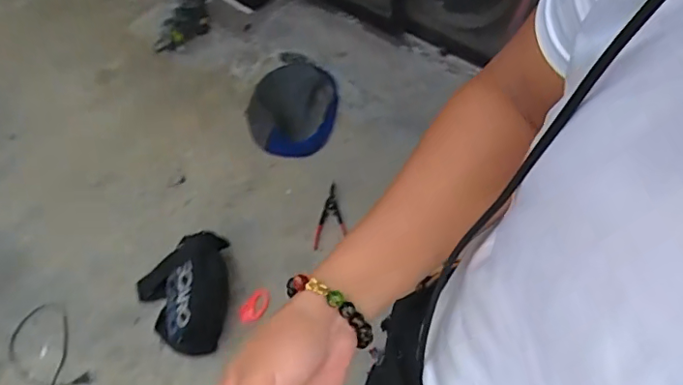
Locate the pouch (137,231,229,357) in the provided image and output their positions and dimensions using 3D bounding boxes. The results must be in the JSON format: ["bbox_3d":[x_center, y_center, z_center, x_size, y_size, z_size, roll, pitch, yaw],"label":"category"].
[{"bbox_3d":[-0.438,0.265,1.455,0.247,0.139,0.328,-4,56,-2],"label":"pouch"}]

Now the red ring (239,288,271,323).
[{"bbox_3d":[-0.242,0.318,1.512,0.055,0.022,0.110,28,60,18],"label":"red ring"}]

